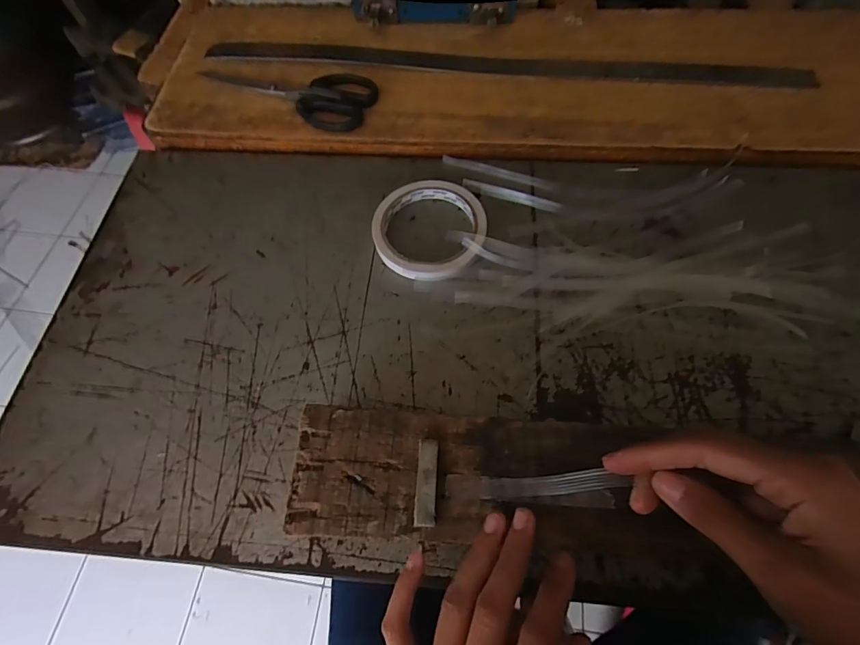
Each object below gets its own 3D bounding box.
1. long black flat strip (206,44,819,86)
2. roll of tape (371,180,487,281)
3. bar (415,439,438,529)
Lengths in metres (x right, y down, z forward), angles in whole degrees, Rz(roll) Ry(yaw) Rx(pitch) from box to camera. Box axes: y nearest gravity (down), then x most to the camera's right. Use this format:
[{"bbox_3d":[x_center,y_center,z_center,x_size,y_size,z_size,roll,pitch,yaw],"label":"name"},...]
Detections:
[{"bbox_3d":[0.066,-0.272,0.444,0.612,0.008,0.041,7,54,6],"label":"long black flat strip"},{"bbox_3d":[-0.001,-0.079,0.359,0.094,0.014,0.097,-1,66,3],"label":"roll of tape"},{"bbox_3d":[-0.002,0.086,0.228,0.011,0.004,0.043,3,67,4],"label":"bar"}]

